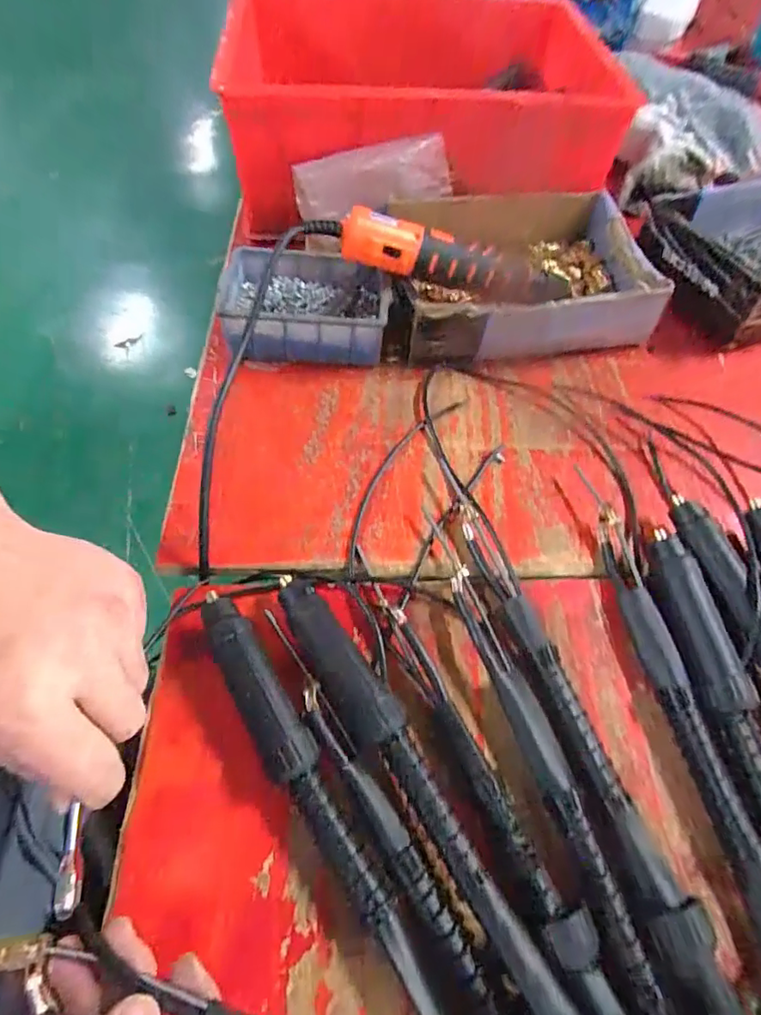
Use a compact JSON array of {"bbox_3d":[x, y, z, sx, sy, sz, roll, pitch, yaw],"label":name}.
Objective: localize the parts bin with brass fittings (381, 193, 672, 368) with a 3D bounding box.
[{"bbox_3d":[0.129,-0.229,0.512,0.240,0.060,0.191,-5,57,-5],"label":"parts bin with brass fittings"}]

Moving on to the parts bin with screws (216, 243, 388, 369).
[{"bbox_3d":[-0.069,-0.183,0.486,0.150,0.057,0.107,-2,57,-3],"label":"parts bin with screws"}]

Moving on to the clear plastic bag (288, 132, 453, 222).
[{"bbox_3d":[-0.006,-0.328,0.522,0.154,0.057,0.026,-13,58,-9],"label":"clear plastic bag"}]

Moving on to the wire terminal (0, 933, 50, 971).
[{"bbox_3d":[-0.153,0.184,0.216,0.029,0.008,0.011,-5,57,-6],"label":"wire terminal"}]

